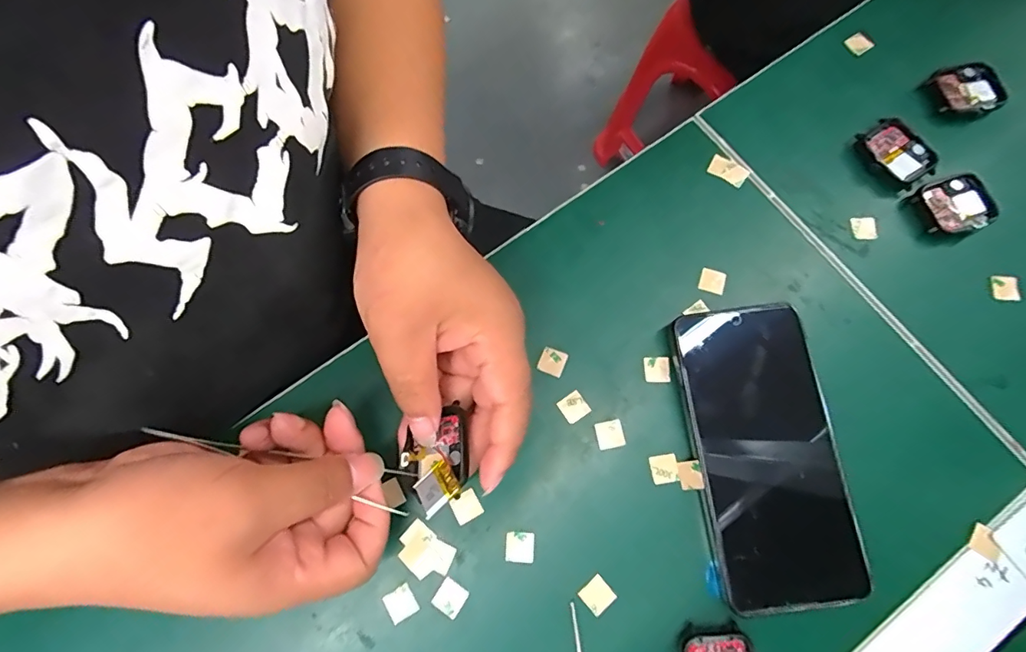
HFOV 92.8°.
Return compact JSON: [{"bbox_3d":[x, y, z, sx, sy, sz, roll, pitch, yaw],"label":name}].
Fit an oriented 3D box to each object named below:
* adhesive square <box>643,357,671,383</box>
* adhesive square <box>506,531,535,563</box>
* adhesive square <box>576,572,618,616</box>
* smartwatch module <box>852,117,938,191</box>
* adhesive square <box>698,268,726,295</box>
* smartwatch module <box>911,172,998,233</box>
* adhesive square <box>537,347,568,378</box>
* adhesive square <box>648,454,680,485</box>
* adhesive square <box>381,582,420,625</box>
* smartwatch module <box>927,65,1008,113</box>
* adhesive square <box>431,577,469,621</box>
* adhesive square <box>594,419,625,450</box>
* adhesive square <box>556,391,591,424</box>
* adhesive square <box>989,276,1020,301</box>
[{"bbox_3d":[0.088,0.027,0.297,0.015,0.004,0.015,0,74,1],"label":"adhesive square"},{"bbox_3d":[0.004,0.123,0.271,0.015,0.004,0.016,2,74,1],"label":"adhesive square"},{"bbox_3d":[0.046,0.146,0.264,0.016,0.004,0.015,-40,77,-9],"label":"adhesive square"},{"bbox_3d":[0.254,-0.115,0.326,0.035,0.011,0.048,-29,76,-7],"label":"smartwatch module"},{"bbox_3d":[0.127,-0.029,0.310,0.015,0.004,0.015,18,76,6],"label":"adhesive square"},{"bbox_3d":[0.284,-0.077,0.315,0.042,0.012,0.037,-18,75,-4],"label":"smartwatch module"},{"bbox_3d":[0.024,0.022,0.299,0.016,0.004,0.016,21,76,7],"label":"adhesive square"},{"bbox_3d":[0.088,0.082,0.281,0.015,0.004,0.016,-10,74,-2],"label":"adhesive square"},{"bbox_3d":[-0.061,0.151,0.264,0.016,0.004,0.016,-31,76,-7],"label":"adhesive square"},{"bbox_3d":[0.311,-0.162,0.335,0.043,0.012,0.029,-2,74,0],"label":"smartwatch module"},{"bbox_3d":[-0.034,0.148,0.265,0.016,0.004,0.016,34,78,10],"label":"adhesive square"},{"bbox_3d":[0.057,0.064,0.287,0.016,0.004,0.015,-12,75,-2],"label":"adhesive square"},{"bbox_3d":[0.036,0.048,0.291,0.015,0.004,0.015,-34,77,-8],"label":"adhesive square"},{"bbox_3d":[0.309,-0.024,0.305,0.015,0.004,0.014,10,75,4],"label":"adhesive square"}]

